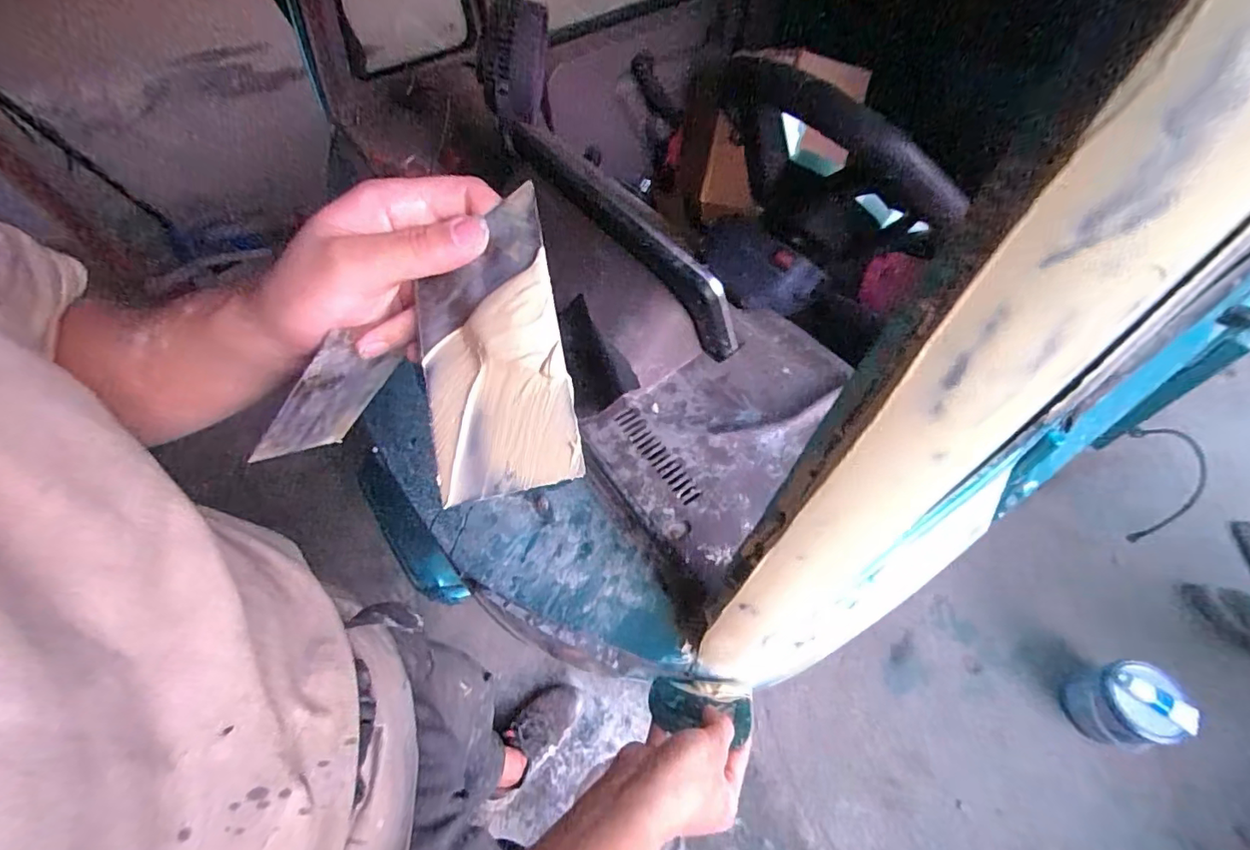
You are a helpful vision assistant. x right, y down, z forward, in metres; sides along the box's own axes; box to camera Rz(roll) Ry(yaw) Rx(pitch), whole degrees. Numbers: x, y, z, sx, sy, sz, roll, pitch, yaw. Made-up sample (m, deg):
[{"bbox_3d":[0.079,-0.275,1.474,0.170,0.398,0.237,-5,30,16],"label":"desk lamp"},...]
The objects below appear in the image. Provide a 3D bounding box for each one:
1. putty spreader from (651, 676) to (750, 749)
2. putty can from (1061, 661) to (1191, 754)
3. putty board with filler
[{"bbox_3d":[0.068,0.263,0.491,0.096,0.006,0.047,-4,44,23],"label":"putty spreader"},{"bbox_3d":[1.081,0.619,1.151,0.166,0.186,0.158,-6,56,1],"label":"putty can"},{"bbox_3d":[-0.066,-0.035,0.250,0.075,0.009,0.137,-16,78,18],"label":"putty board with filler"}]

